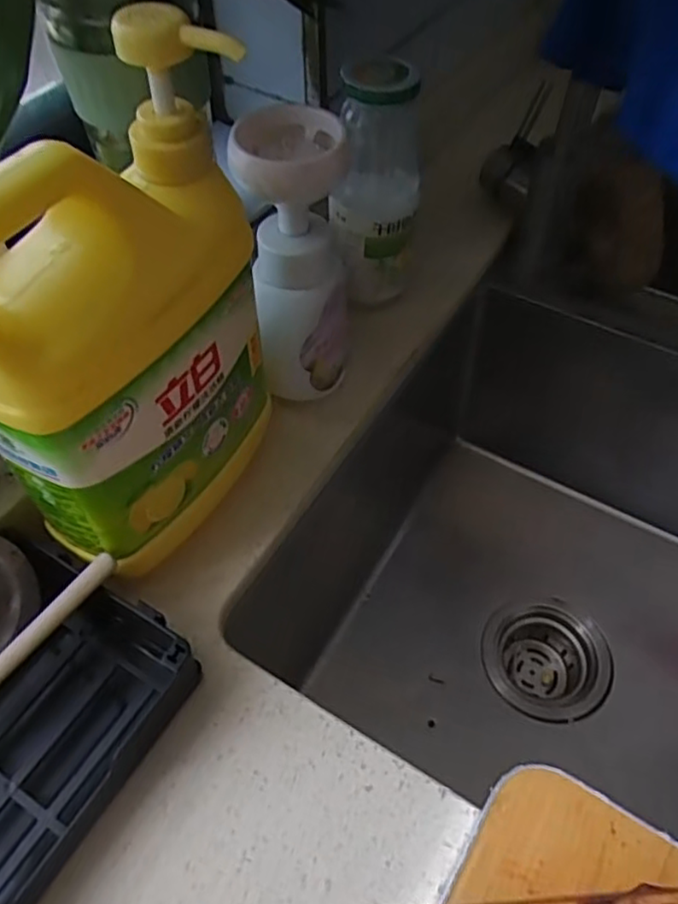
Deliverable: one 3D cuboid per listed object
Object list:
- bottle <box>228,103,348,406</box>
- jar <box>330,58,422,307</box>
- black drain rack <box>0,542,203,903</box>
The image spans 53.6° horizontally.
[{"bbox_3d":[-0.025,-0.107,0.414,0.063,0.174,0.072,-4,54,-4],"label":"bottle"},{"bbox_3d":[0.026,-0.176,0.467,0.055,0.162,0.055,8,54,5],"label":"jar"},{"bbox_3d":[-0.164,0.146,0.309,0.111,0.042,0.192,27,58,18],"label":"black drain rack"}]

